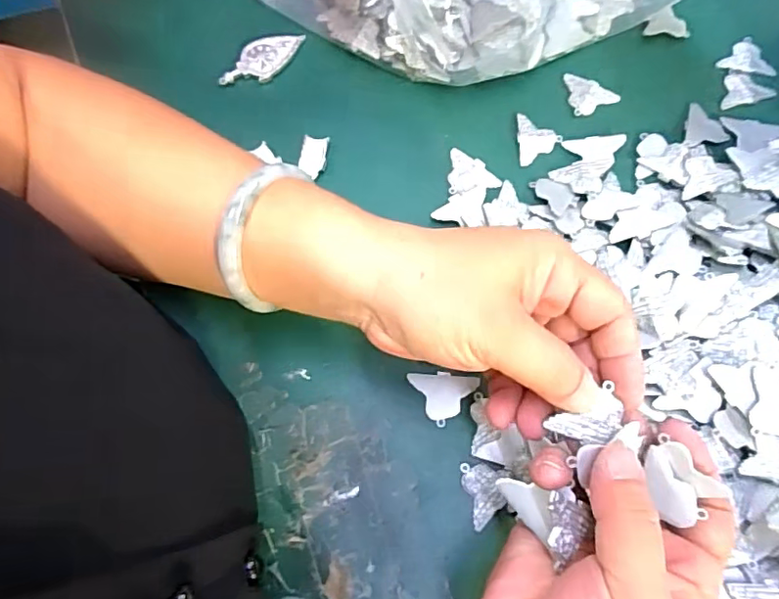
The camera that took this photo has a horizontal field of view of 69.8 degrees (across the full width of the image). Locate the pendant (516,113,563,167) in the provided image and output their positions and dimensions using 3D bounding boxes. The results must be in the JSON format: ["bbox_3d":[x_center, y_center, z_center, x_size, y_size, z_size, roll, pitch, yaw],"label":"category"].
[{"bbox_3d":[0.092,-0.099,0.342,0.026,0.004,0.034,-1,71,1],"label":"pendant"}]

